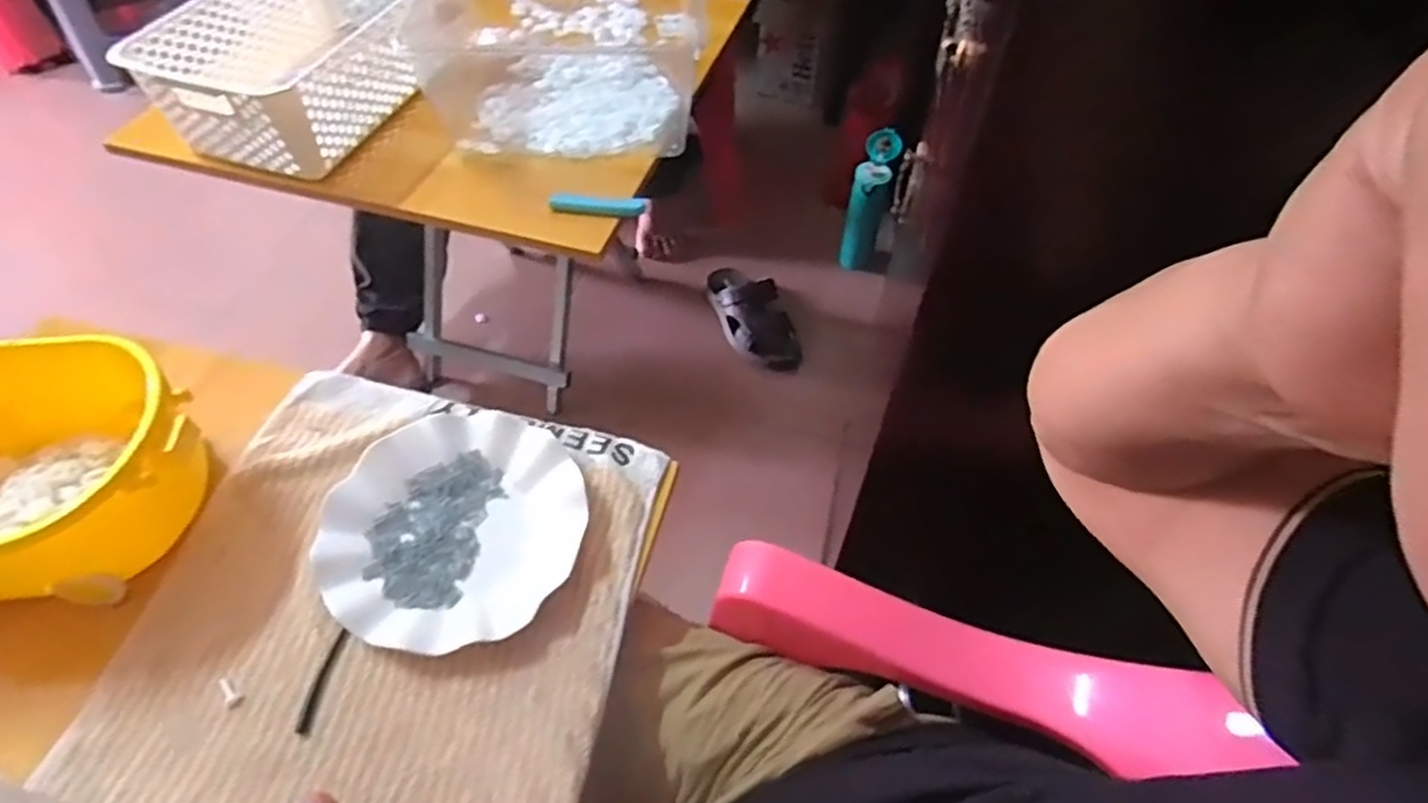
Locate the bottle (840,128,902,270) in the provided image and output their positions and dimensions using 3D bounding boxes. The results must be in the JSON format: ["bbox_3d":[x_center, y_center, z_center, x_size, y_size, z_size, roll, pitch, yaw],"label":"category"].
[{"bbox_3d":[0.287,-0.354,1.406,0.069,0.256,0.107,14,54,9],"label":"bottle"}]

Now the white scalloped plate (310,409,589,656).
[{"bbox_3d":[-0.184,0.088,0.532,0.176,0.025,0.180,1,53,-1],"label":"white scalloped plate"}]

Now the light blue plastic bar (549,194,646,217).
[{"bbox_3d":[-0.121,-0.202,0.768,0.098,0.016,0.019,3,53,1],"label":"light blue plastic bar"}]

